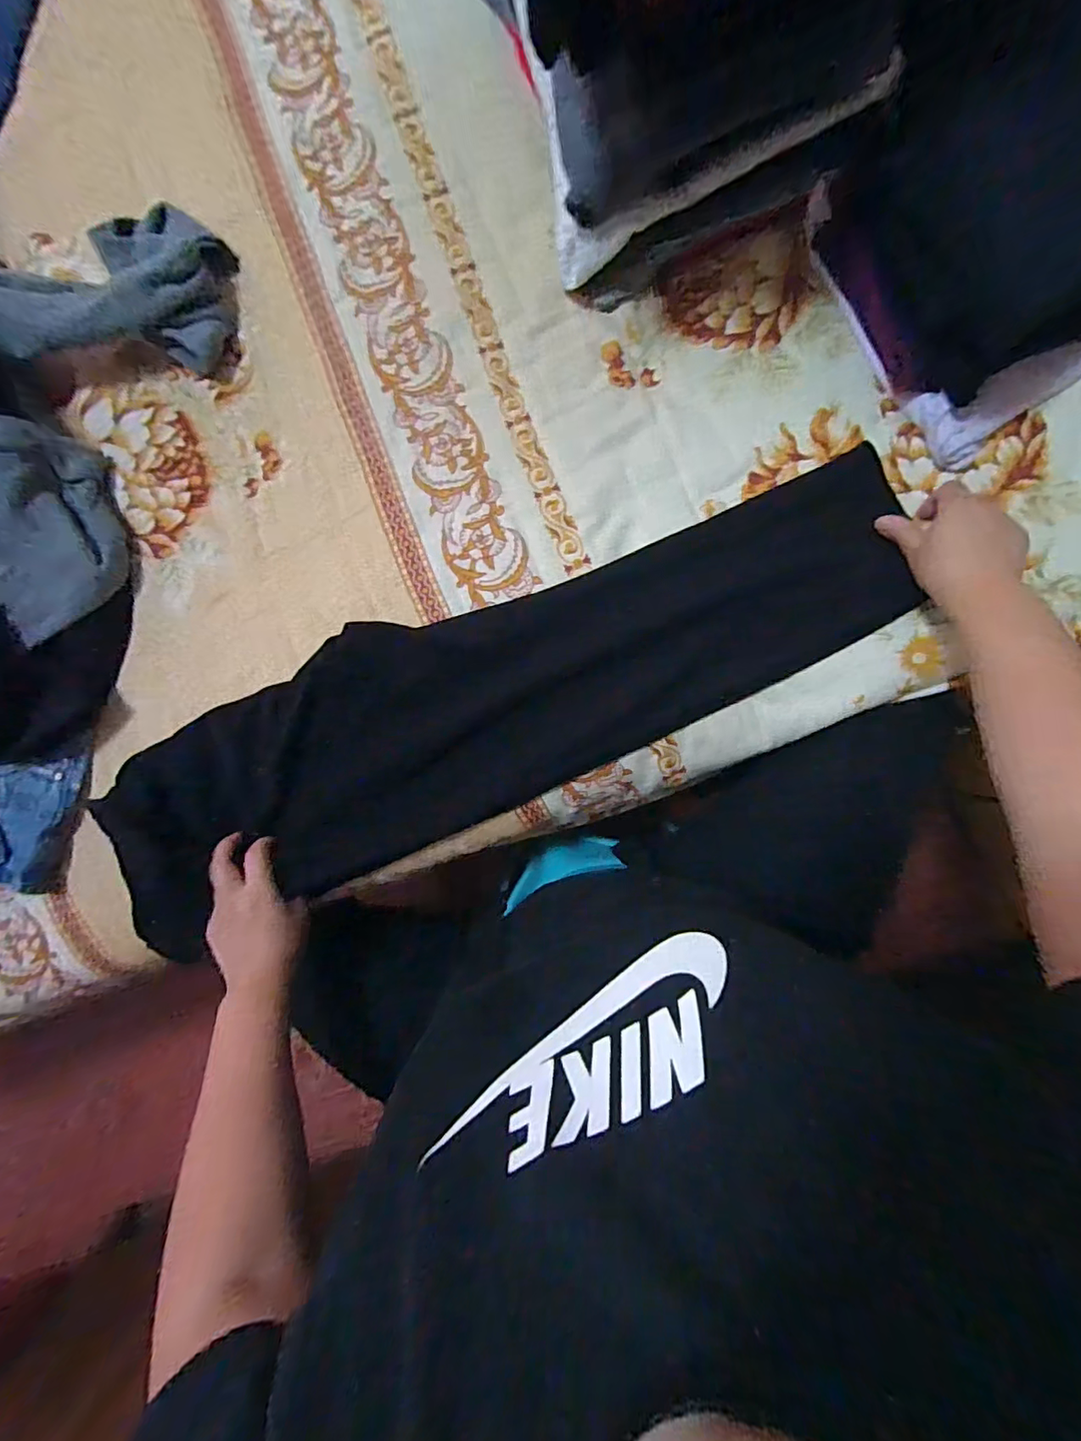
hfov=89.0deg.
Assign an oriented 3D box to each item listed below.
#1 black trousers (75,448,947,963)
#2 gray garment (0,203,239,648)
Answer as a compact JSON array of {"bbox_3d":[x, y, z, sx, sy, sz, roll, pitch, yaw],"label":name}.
[{"bbox_3d":[-0.051,-0.003,0.517,0.751,0.063,0.200,-22,91,1],"label":"black trousers"},{"bbox_3d":[-0.449,-0.295,0.500,0.173,0.123,0.397,23,94,3],"label":"gray garment"}]

